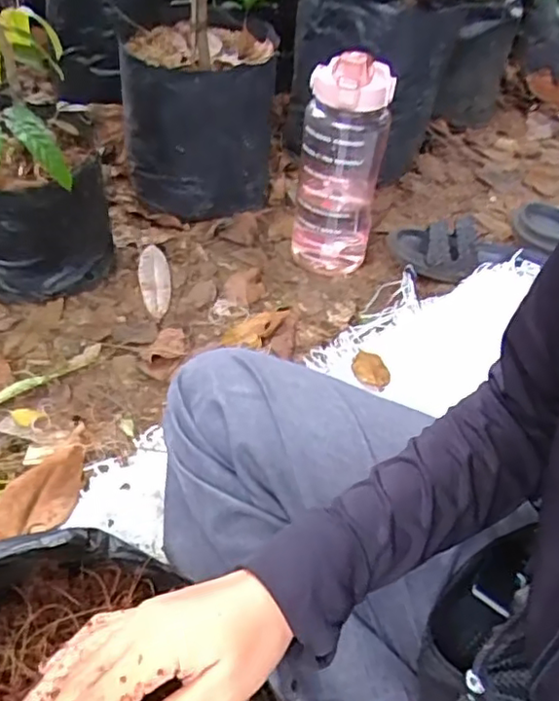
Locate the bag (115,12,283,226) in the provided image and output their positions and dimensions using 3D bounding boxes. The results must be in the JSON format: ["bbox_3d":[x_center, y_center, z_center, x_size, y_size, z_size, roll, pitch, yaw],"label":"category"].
[{"bbox_3d":[-0.125,-0.371,1.016,0.213,0.240,0.268,1,44,-4],"label":"bag"}]

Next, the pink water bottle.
[{"bbox_3d":[0.086,-0.262,0.892,0.111,0.284,0.104,8,44,3],"label":"pink water bottle"}]

